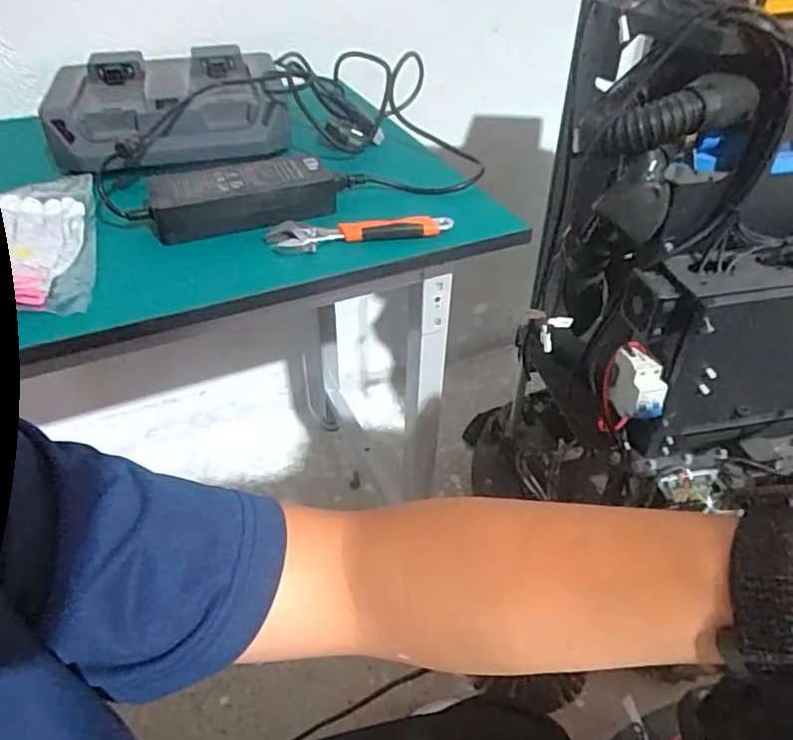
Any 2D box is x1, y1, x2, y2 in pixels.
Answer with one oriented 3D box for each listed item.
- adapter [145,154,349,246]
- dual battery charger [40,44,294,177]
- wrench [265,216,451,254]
[{"bbox_3d":[-0.152,-0.186,0.634,0.203,0.041,0.092,-11,41,-12],"label":"adapter"},{"bbox_3d":[-0.282,-0.335,0.758,0.284,0.069,0.250,-15,42,-16],"label":"dual battery charger"},{"bbox_3d":[-0.038,-0.140,0.607,0.186,0.017,0.047,-5,40,-4],"label":"wrench"}]

